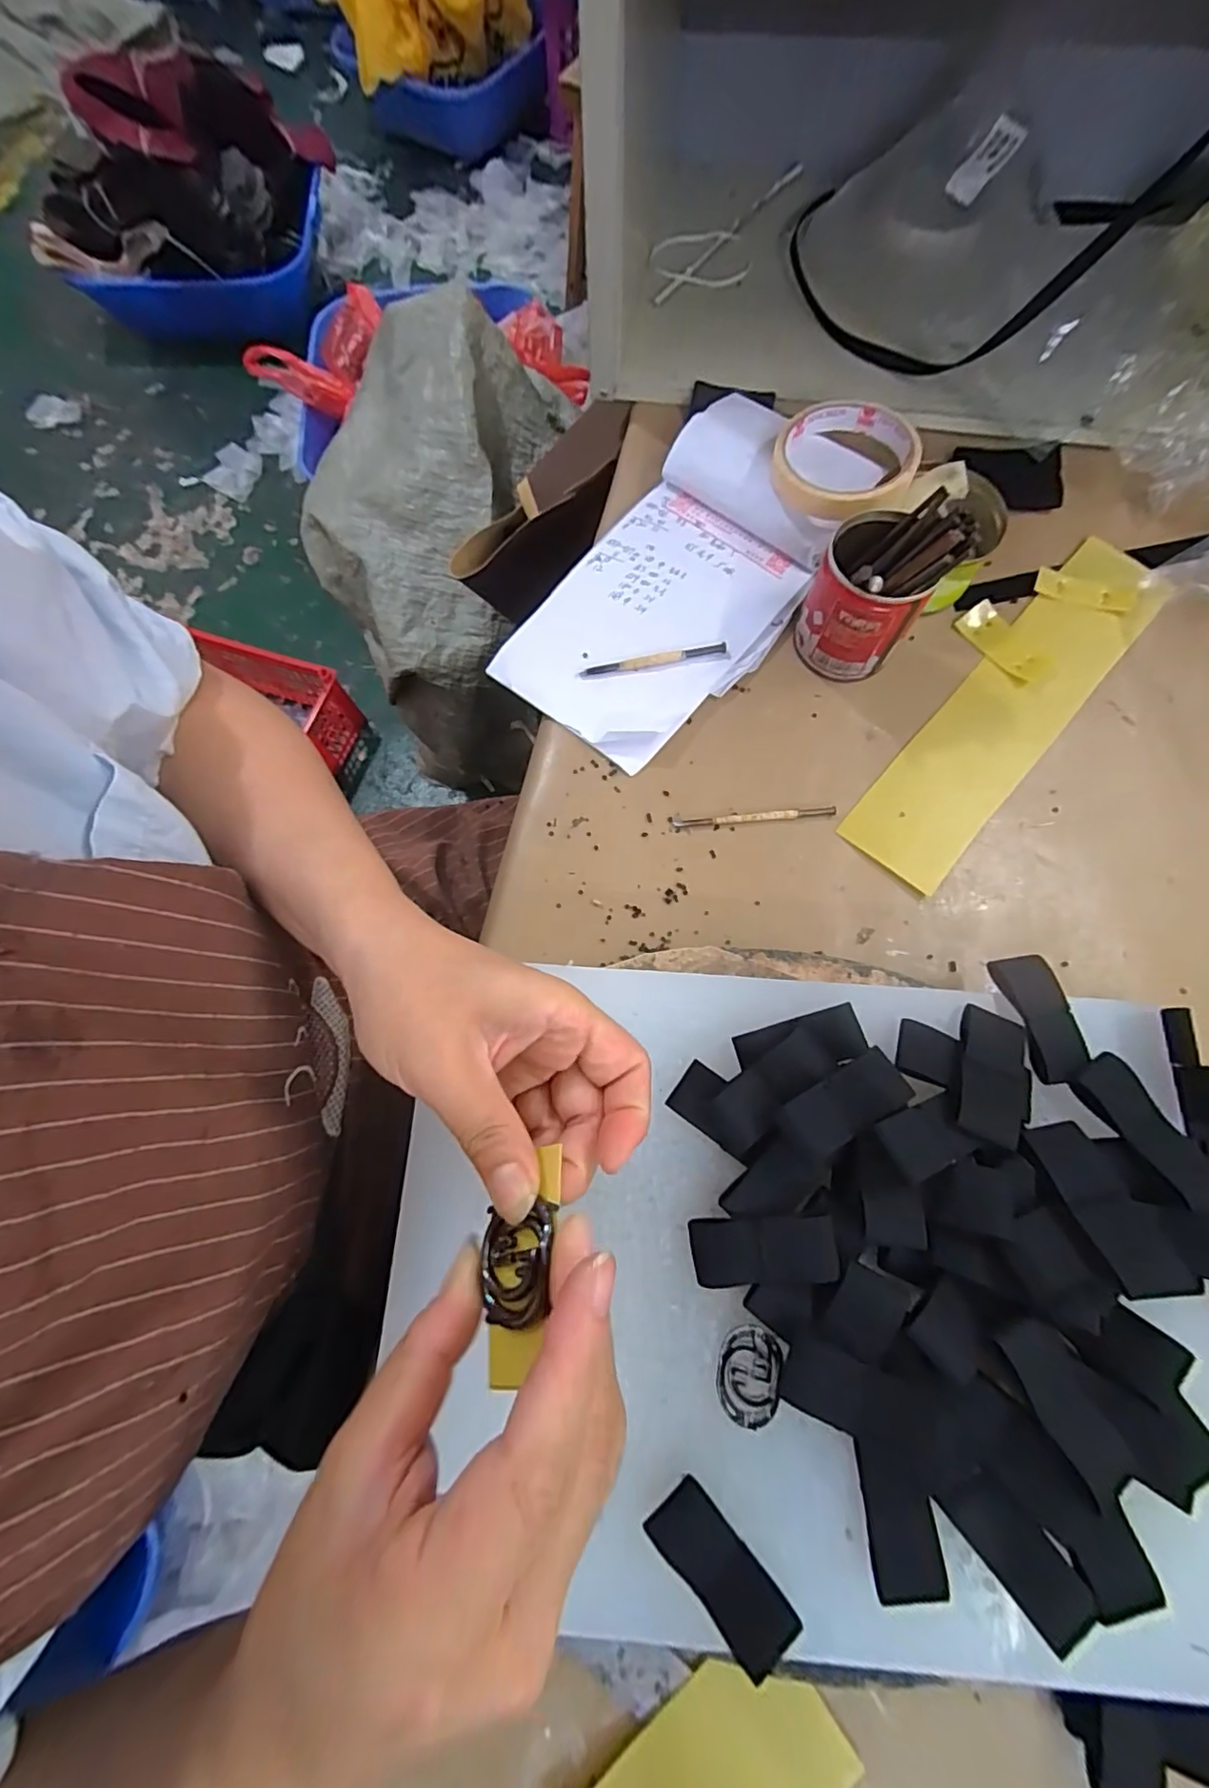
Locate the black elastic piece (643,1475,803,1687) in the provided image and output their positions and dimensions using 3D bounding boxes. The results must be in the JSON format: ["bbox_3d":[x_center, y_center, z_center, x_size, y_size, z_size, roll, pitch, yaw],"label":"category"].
[{"bbox_3d":[0.045,0.261,0.220,0.026,0.005,0.064,-38,76,-10],"label":"black elastic piece"}]

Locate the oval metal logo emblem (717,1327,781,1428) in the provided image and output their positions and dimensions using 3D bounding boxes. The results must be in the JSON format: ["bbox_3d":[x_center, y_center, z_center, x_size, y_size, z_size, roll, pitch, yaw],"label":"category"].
[{"bbox_3d":[0.060,0.200,0.238,0.024,0.006,0.034,6,74,3],"label":"oval metal logo emblem"}]

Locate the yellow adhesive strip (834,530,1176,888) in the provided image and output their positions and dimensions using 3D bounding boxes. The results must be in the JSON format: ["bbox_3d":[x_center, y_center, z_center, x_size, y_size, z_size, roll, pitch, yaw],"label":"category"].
[{"bbox_3d":[0.259,-0.121,0.365,0.062,0.004,0.286,42,78,11],"label":"yellow adhesive strip"}]

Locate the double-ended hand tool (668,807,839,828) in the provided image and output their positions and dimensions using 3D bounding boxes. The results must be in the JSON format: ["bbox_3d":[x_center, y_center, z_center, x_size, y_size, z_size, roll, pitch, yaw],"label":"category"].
[{"bbox_3d":[0.091,-0.047,0.348,0.098,0.004,0.006,-5,74,-1],"label":"double-ended hand tool"}]

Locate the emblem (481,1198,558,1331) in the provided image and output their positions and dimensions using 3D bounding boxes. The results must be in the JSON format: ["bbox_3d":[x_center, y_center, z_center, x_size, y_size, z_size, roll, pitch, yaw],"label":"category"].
[{"bbox_3d":[-0.027,0.112,0.175,0.021,0.008,0.032,3,74,1],"label":"emblem"}]

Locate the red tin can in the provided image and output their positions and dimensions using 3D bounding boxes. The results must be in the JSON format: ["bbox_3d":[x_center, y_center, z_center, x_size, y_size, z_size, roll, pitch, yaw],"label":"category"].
[{"bbox_3d":[0.158,-0.179,0.351,0.061,0.071,0.062,0,74,0],"label":"red tin can"}]

